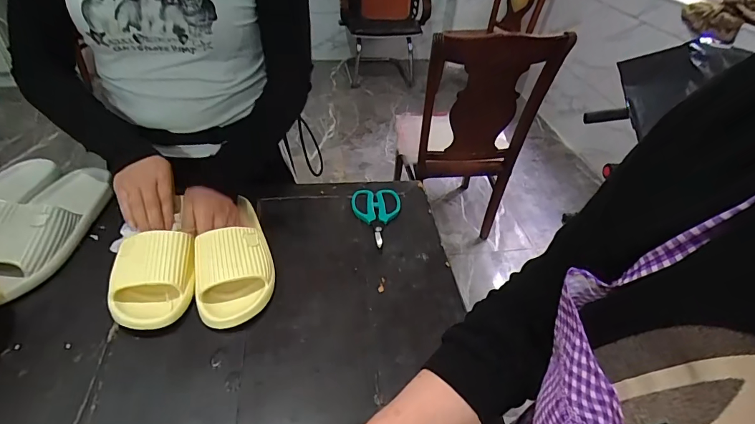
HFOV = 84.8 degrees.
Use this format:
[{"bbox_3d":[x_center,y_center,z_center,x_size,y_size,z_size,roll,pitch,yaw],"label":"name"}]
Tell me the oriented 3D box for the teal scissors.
[{"bbox_3d":[-0.003,0.005,0.682,0.081,0.007,0.142,4,41,-1],"label":"teal scissors"}]

